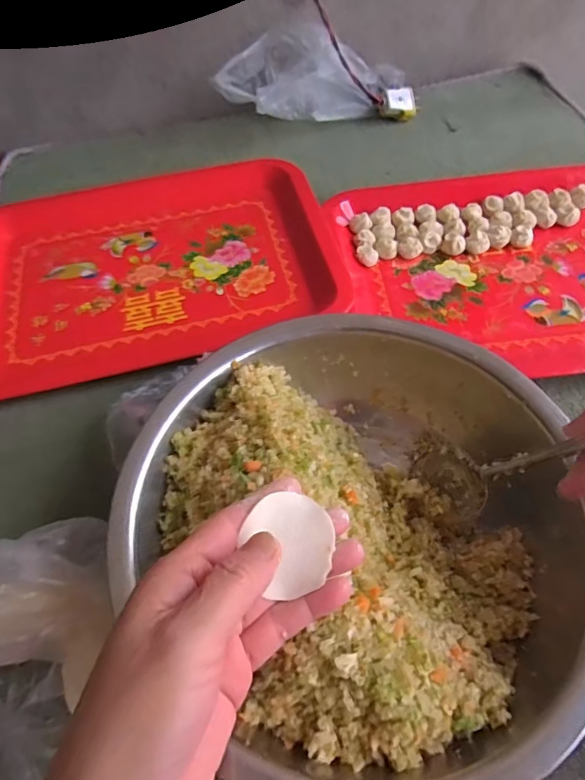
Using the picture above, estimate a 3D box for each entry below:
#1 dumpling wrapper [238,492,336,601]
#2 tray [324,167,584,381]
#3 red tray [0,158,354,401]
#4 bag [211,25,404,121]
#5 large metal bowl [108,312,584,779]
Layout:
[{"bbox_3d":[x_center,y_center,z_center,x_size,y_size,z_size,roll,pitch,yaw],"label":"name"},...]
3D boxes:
[{"bbox_3d":[0.001,0.071,0.231,0.039,0.012,0.042,-30,60,-16],"label":"dumpling wrapper"},{"bbox_3d":[0.232,-0.120,0.471,0.352,0.027,0.260,-5,56,0],"label":"tray"},{"bbox_3d":[-0.154,-0.141,0.506,0.372,0.023,0.283,-14,57,-6],"label":"red tray"},{"bbox_3d":[0.021,-0.401,0.629,0.239,0.100,0.088,-21,58,-11],"label":"bag"},{"bbox_3d":[0.038,0.085,0.309,0.268,0.083,0.270,-10,56,-4],"label":"large metal bowl"}]

